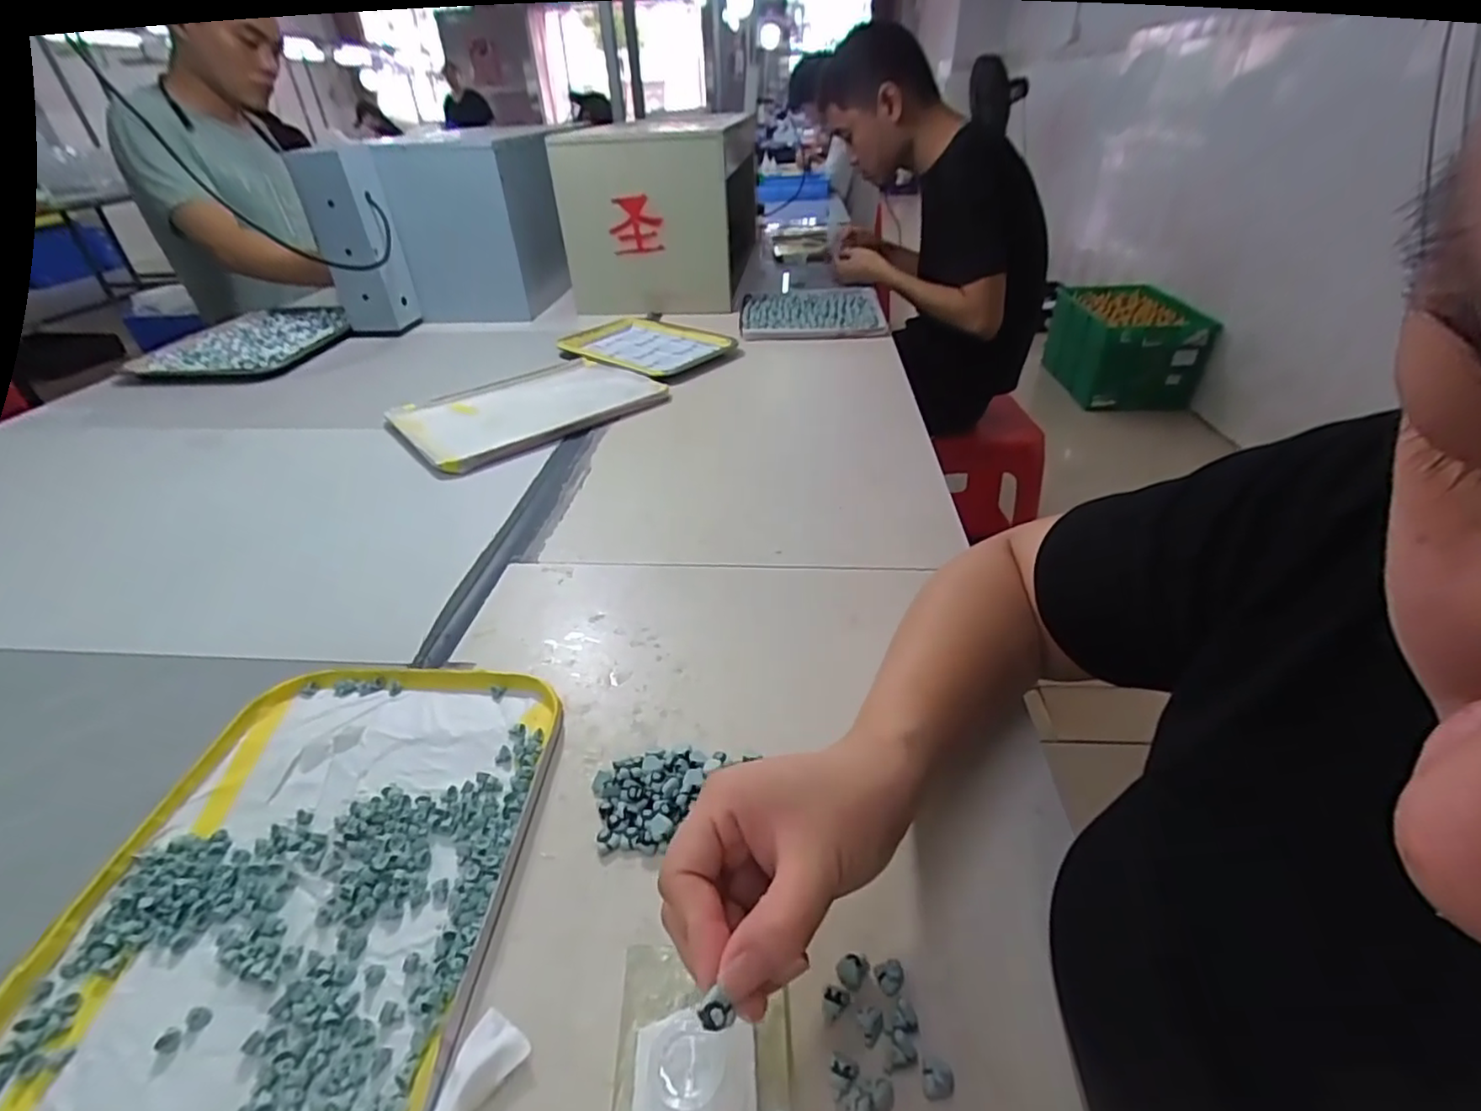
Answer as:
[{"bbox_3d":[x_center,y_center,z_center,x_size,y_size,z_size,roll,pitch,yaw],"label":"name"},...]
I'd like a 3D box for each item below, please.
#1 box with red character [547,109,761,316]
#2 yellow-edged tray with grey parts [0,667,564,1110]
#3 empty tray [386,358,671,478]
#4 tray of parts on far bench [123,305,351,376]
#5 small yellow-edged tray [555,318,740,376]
[{"bbox_3d":[-0.142,-0.701,1.275,0.301,0.294,0.513,3,36,8],"label":"box with red character"},{"bbox_3d":[-0.220,0.163,0.322,0.203,0.012,0.272,-1,36,2],"label":"yellow-edged tray with grey parts"},{"bbox_3d":[-0.280,-0.196,0.821,0.306,0.014,0.232,-28,43,-31],"label":"empty tray"},{"bbox_3d":[-0.821,-0.378,1.098,0.270,0.018,0.362,1,36,4],"label":"tray of parts on far bench"},{"bbox_3d":[-0.150,-0.332,0.999,0.265,0.017,0.193,23,43,31],"label":"small yellow-edged tray"}]

